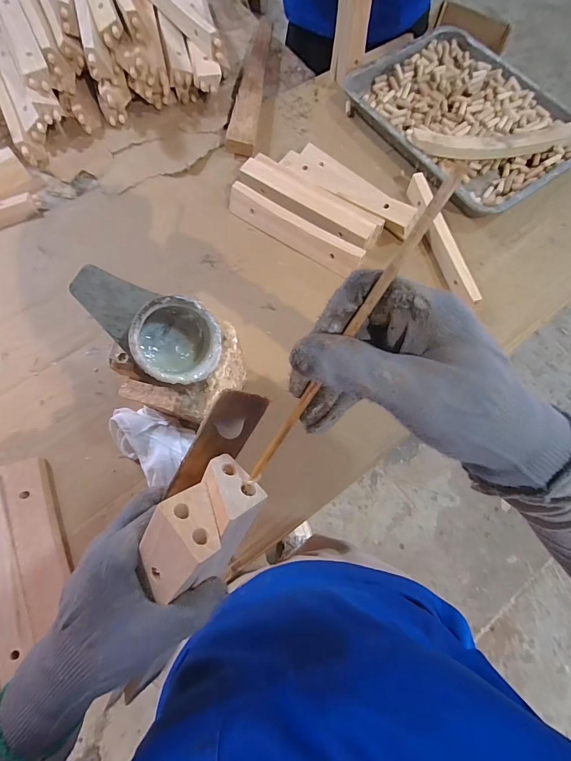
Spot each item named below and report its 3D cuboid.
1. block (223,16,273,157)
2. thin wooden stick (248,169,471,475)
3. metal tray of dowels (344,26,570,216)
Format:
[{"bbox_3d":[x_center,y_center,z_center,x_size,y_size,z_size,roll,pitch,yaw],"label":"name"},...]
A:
[{"bbox_3d":[-0.061,-0.582,0.695,0.047,0.031,0.364,7,73,2],"label":"block"},{"bbox_3d":[0.022,-0.009,0.173,0.006,0.004,0.182,38,119,12],"label":"thin wooden stick"},{"bbox_3d":[0.329,-0.480,0.655,0.297,0.051,0.390,-34,76,-10],"label":"metal tray of dowels"}]

